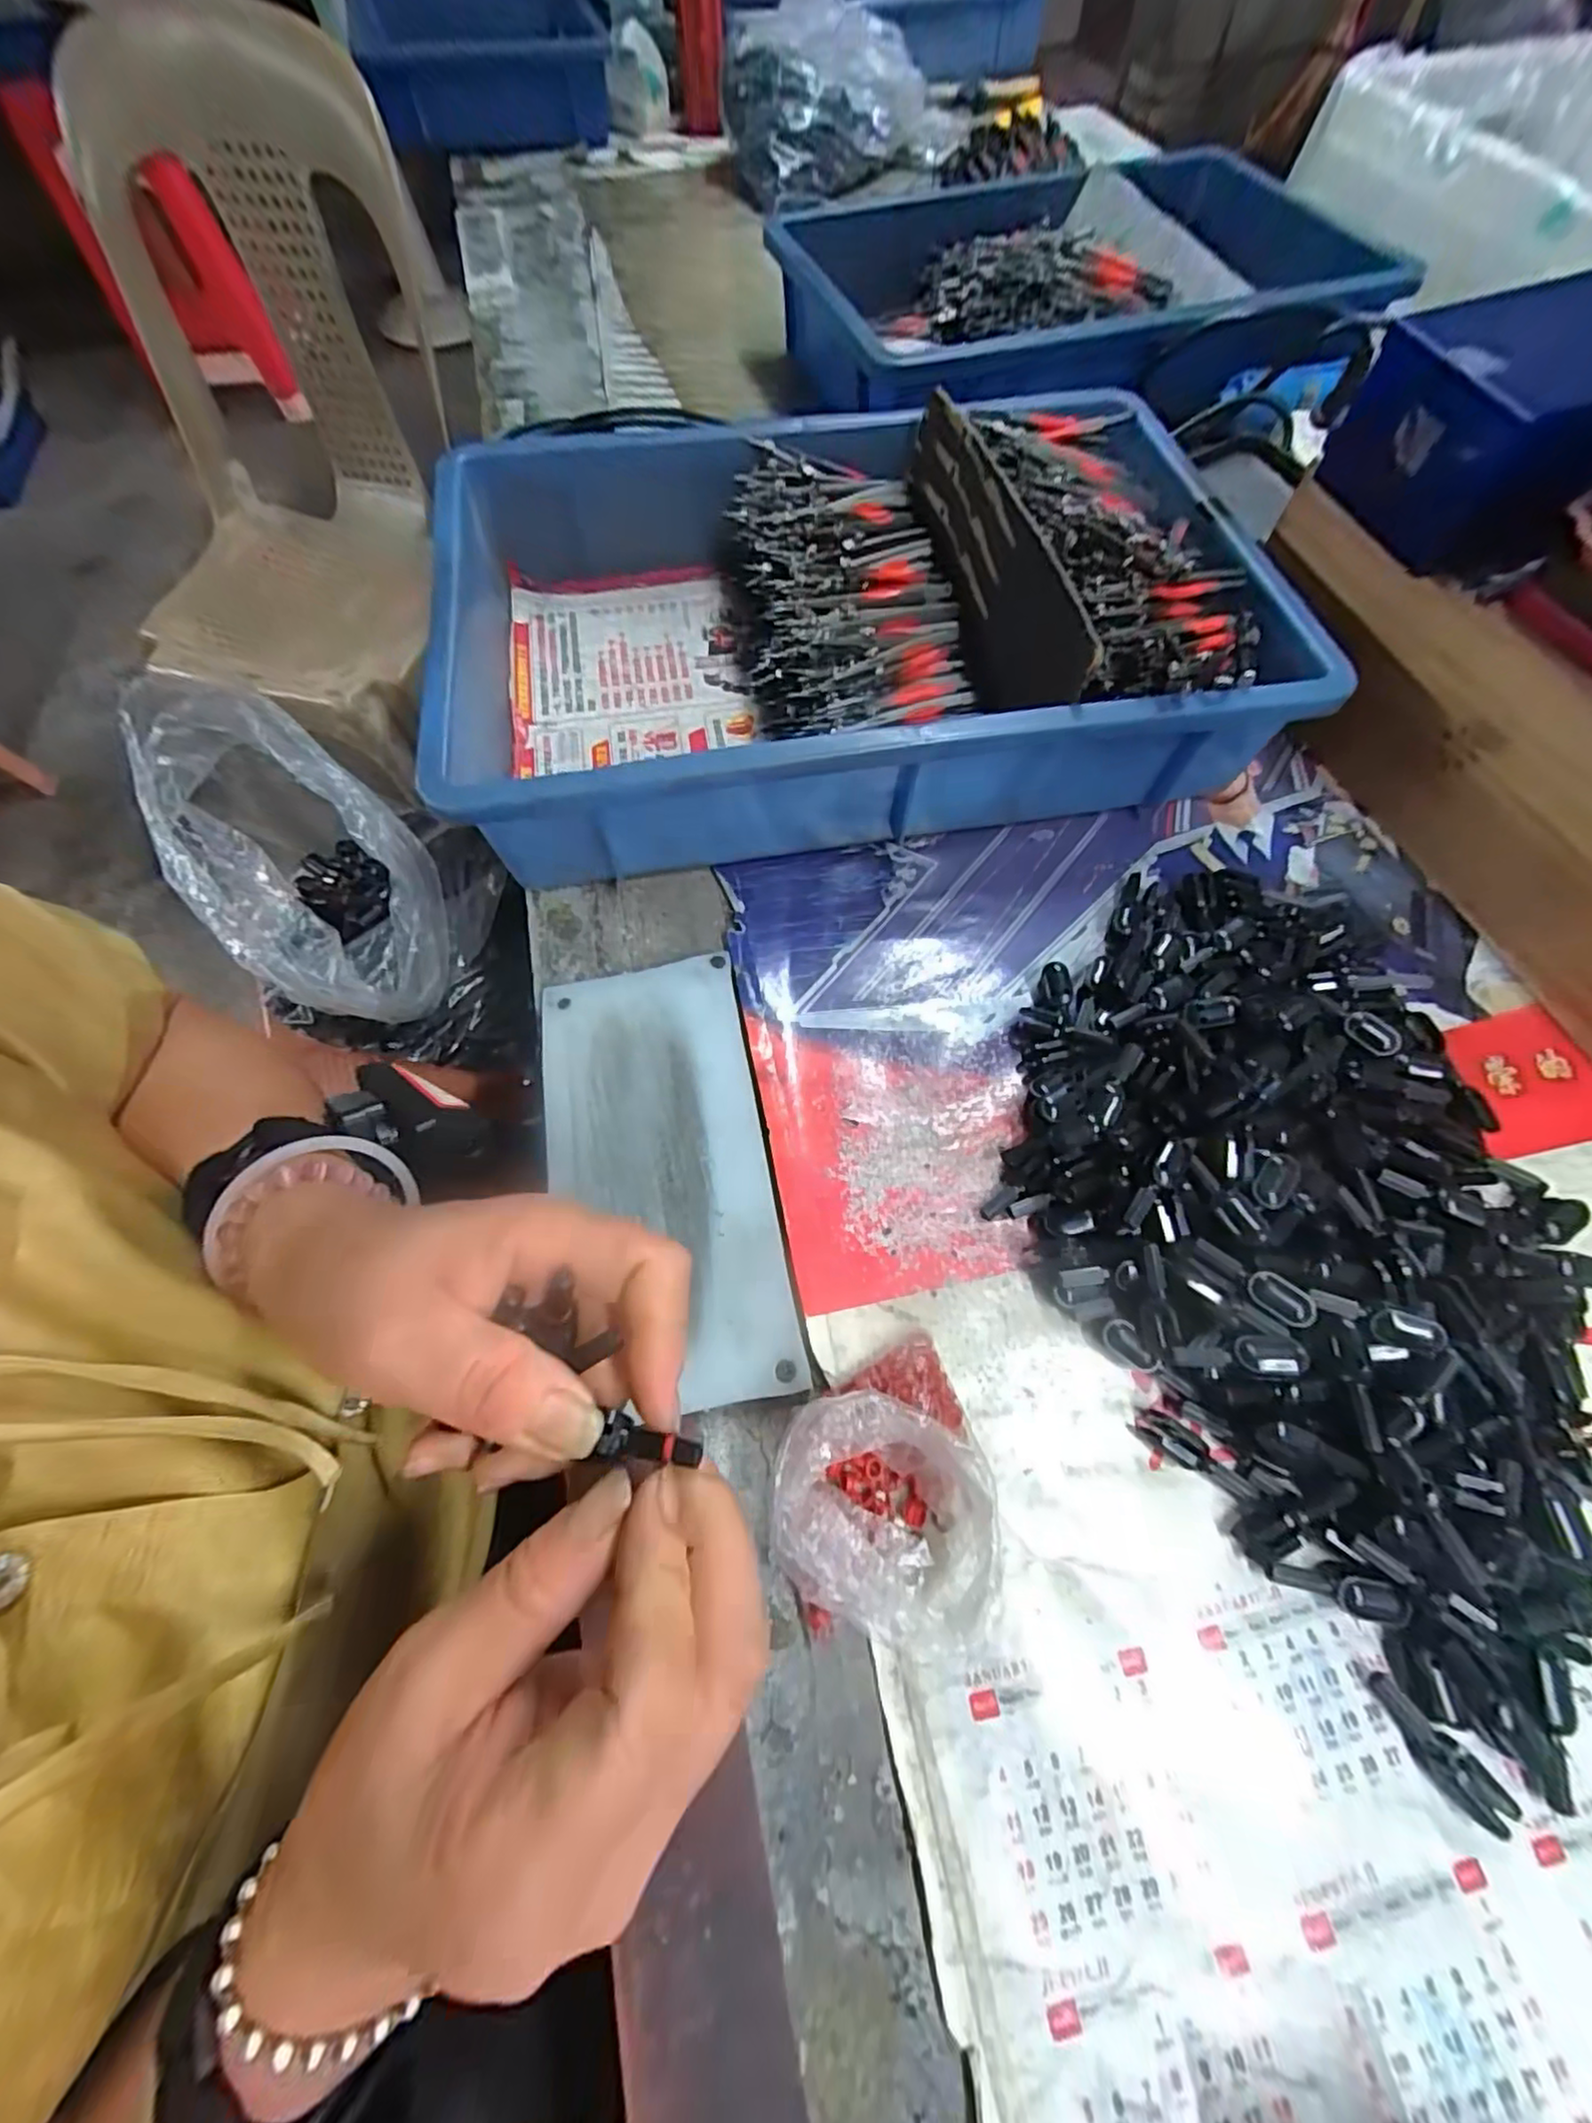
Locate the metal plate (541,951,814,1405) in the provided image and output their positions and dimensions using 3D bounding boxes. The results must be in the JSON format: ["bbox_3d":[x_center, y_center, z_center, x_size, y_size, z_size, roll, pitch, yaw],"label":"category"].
[{"bbox_3d":[-0.060,0.045,0.293,0.093,0.010,0.195,-10,66,-5],"label":"metal plate"}]

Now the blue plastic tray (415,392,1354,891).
[{"bbox_3d":[0.027,-0.256,0.385,0.424,0.087,0.295,-9,66,-5],"label":"blue plastic tray"}]

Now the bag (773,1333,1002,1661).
[{"bbox_3d":[0.028,0.148,0.232,0.072,0.037,0.091,-4,66,-2],"label":"bag"}]

